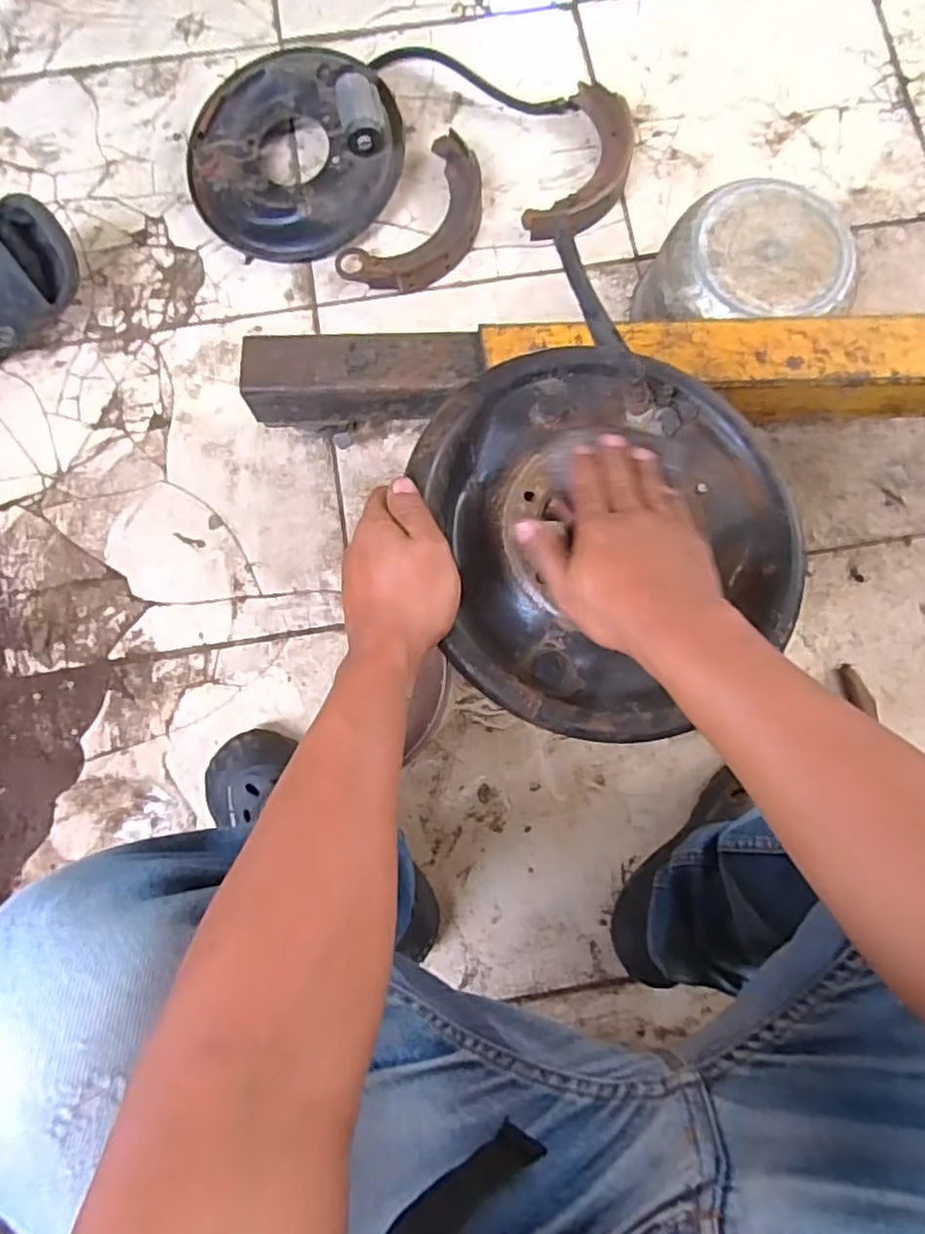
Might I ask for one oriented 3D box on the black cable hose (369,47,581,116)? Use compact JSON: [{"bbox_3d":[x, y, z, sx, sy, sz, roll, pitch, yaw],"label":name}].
[{"bbox_3d":[0.018,-0.711,0.885,0.281,0.018,0.058,22,82,3],"label":"black cable hose"}]

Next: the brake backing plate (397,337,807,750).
[{"bbox_3d":[0.104,-0.058,0.443,0.242,0.047,0.260,0,81,0],"label":"brake backing plate"}]

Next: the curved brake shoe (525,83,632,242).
[{"bbox_3d":[0.156,-0.567,0.851,0.105,0.035,0.222,24,82,4],"label":"curved brake shoe"}]

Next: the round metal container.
[{"bbox_3d":[0.311,-0.385,0.770,0.195,0.138,0.183,4,79,1],"label":"round metal container"}]

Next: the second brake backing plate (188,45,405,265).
[{"bbox_3d":[-0.209,-0.579,0.833,0.262,0.094,0.254,0,81,0],"label":"second brake backing plate"}]

